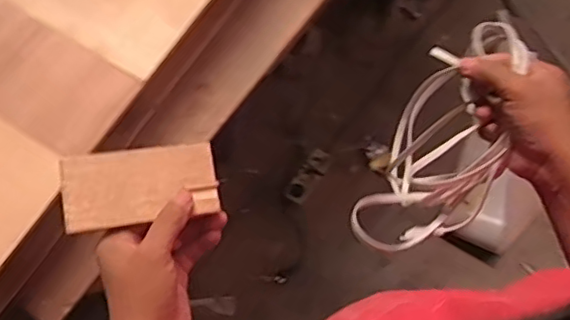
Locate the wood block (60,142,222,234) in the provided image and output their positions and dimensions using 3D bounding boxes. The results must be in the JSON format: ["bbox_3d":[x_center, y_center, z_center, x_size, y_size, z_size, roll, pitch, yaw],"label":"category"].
[{"bbox_3d":[-0.122,0.020,0.517,0.126,0.011,0.066,-12,72,-18],"label":"wood block"}]

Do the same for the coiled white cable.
[{"bbox_3d":[0.162,-0.006,0.641,0.102,0.173,0.233,27,74,8],"label":"coiled white cable"}]

